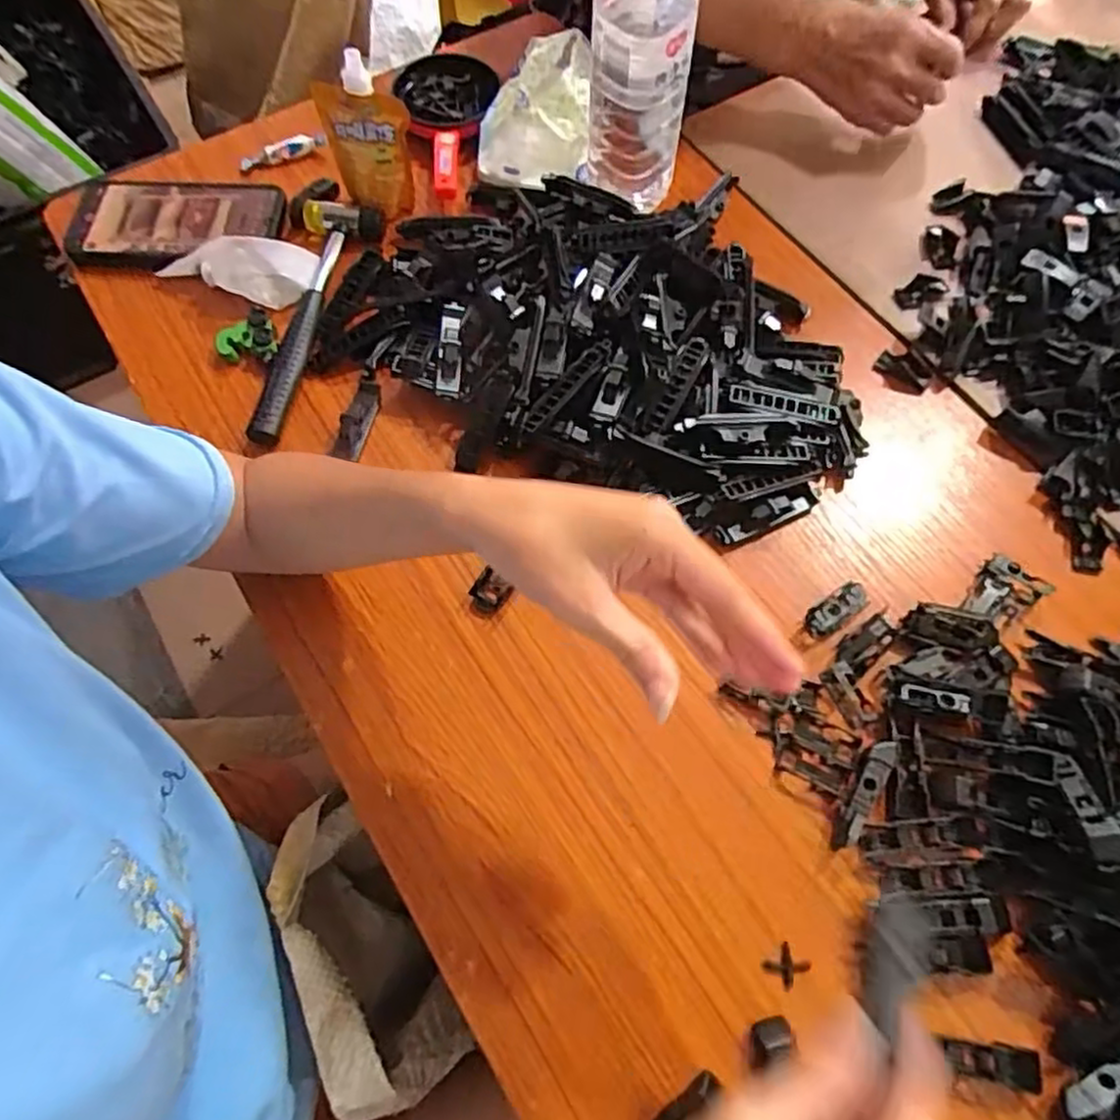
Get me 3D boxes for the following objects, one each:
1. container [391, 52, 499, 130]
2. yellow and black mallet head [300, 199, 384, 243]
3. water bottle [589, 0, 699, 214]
[{"bbox_3d":[-0.099,-0.409,0.632,0.079,0.023,0.093,-32,70,-13],"label":"container"},{"bbox_3d":[-0.170,-0.268,0.569,0.062,0.023,0.019,9,67,4],"label":"yellow and black mallet head"},{"bbox_3d":[0.055,-0.336,0.504,0.066,0.214,0.058,8,66,3],"label":"water bottle"}]

